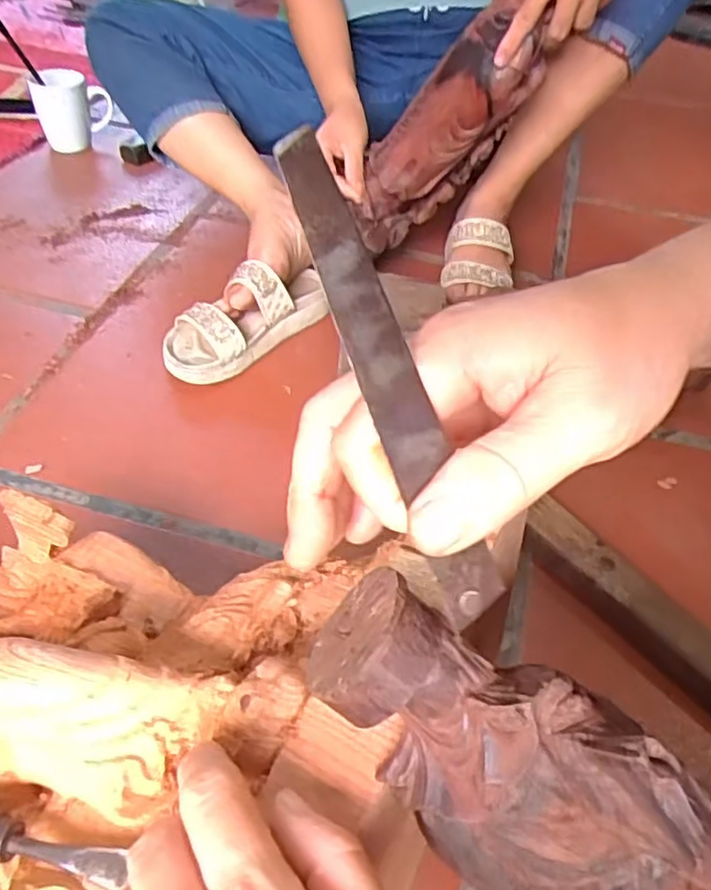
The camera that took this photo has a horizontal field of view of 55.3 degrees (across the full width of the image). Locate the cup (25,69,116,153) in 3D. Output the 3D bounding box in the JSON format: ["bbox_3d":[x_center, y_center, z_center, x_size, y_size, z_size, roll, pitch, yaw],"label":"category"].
[{"bbox_3d":[-0.437,-0.529,1.053,0.114,0.109,0.091,-15,49,-18],"label":"cup"}]

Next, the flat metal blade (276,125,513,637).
[{"bbox_3d":[0.011,-0.015,0.187,0.018,0.139,0.004,-28,12,-27],"label":"flat metal blade"}]

